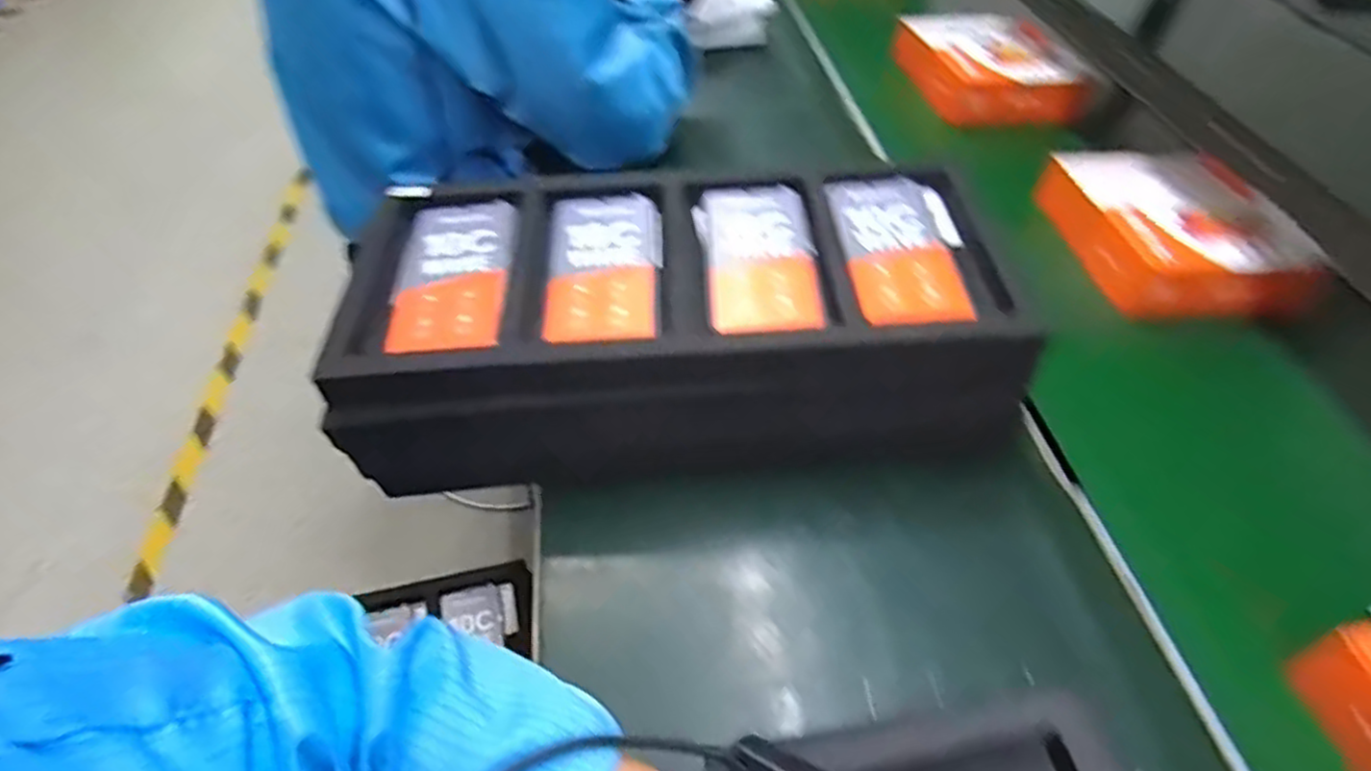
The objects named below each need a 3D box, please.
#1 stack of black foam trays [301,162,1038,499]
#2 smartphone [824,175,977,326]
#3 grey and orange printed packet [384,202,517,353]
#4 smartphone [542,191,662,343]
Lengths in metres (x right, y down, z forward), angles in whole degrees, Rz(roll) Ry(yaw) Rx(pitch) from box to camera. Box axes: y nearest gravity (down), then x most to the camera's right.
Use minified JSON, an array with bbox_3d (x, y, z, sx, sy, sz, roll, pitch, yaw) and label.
[{"bbox_3d":[-0.016,-0.056,0.586,0.450,0.120,0.230,1,48,-2],"label":"stack of black foam trays"},{"bbox_3d":[0.161,-0.108,0.572,0.077,0.012,0.168,1,48,-2],"label":"smartphone"},{"bbox_3d":[-0.179,-0.086,0.572,0.083,0.014,0.165,-2,48,-4],"label":"grey and orange printed packet"},{"bbox_3d":[-0.061,-0.095,0.569,0.083,0.013,0.164,-2,48,-4],"label":"smartphone"}]

